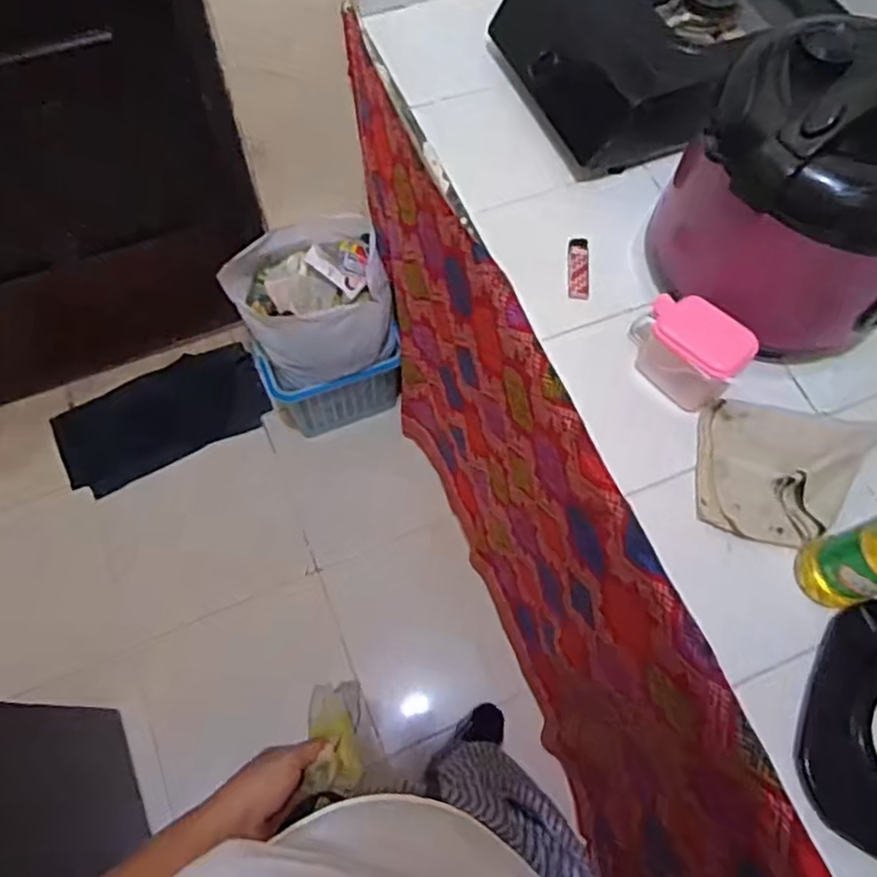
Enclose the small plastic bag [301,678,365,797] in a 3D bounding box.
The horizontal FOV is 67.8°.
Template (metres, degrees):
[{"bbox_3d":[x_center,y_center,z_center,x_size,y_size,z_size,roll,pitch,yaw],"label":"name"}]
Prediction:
[{"bbox_3d":[-0.096,0.274,0.607,0.049,0.131,0.034,-8,107,-6],"label":"small plastic bag"}]

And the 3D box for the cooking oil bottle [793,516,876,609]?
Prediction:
[{"bbox_3d":[0.379,0.099,0.554,0.060,0.169,0.063,-18,69,-10],"label":"cooking oil bottle"}]

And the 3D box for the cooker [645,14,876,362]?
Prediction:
[{"bbox_3d":[0.362,-0.230,0.645,0.252,0.239,0.210,36,70,12],"label":"cooker"}]

